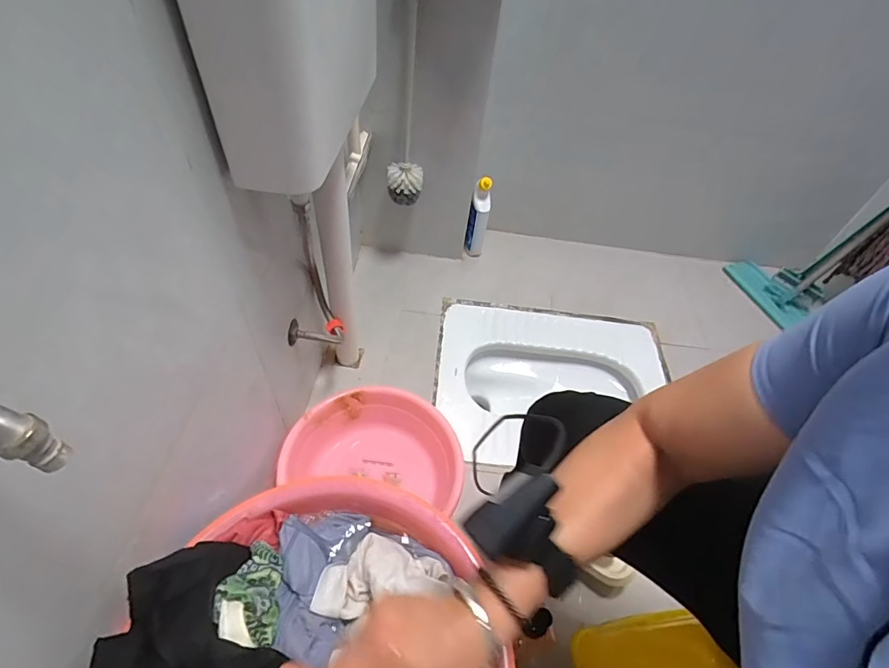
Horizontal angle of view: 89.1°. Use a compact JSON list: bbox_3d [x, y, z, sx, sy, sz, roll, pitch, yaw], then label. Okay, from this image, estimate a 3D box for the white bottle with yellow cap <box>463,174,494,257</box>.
[{"bbox_3d":[0.088,-0.301,1.172,0.053,0.244,0.083,10,50,2],"label":"white bottle with yellow cap"}]

